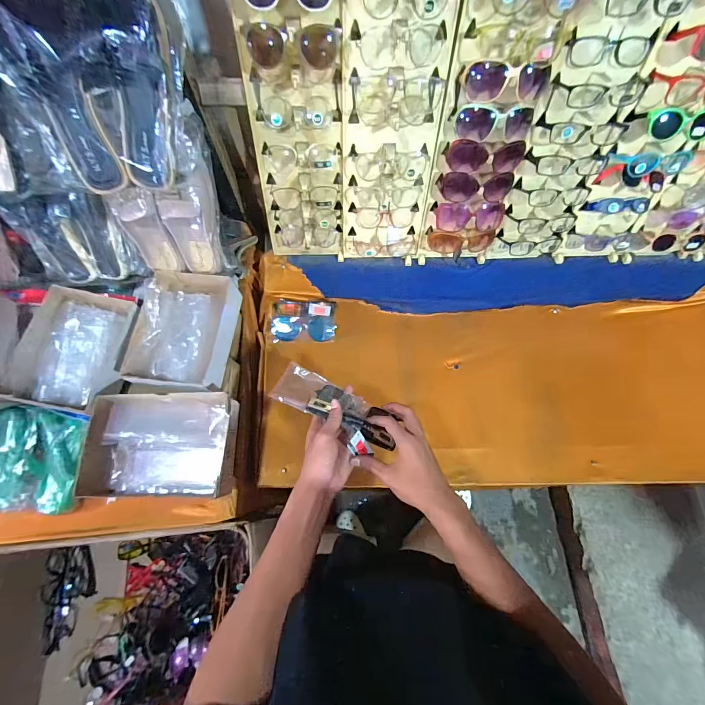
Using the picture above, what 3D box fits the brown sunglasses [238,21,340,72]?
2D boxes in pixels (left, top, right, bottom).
[{"bbox_3d":[-0.086,-0.456,0.527,0.131,0.053,0.045,6,69,1],"label":"brown sunglasses"}]

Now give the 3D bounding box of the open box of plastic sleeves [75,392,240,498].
[{"bbox_3d":[-0.319,0.154,0.605,0.223,0.079,0.169,1,69,-1],"label":"open box of plastic sleeves"}]

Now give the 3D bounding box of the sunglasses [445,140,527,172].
[{"bbox_3d":[0.248,-0.354,0.646,0.141,0.056,0.049,0,69,-2],"label":"sunglasses"}]

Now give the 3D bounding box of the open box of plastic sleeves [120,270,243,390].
[{"bbox_3d":[-0.321,-0.047,0.677,0.161,0.074,0.219,7,69,1],"label":"open box of plastic sleeves"}]

